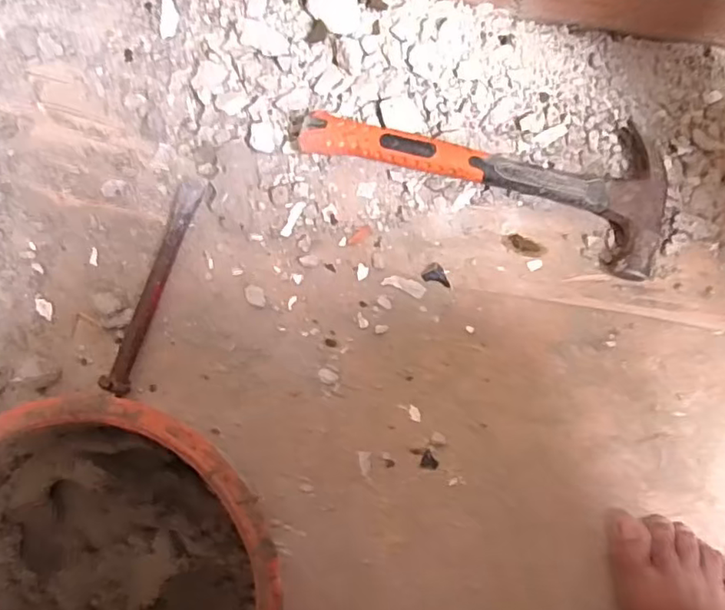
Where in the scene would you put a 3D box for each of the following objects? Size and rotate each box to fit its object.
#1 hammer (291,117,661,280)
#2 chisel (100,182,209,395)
[{"bbox_3d":[0.114,-0.134,0.520,0.306,0.039,0.123,23,85,8],"label":"hammer"},{"bbox_3d":[-0.189,-0.020,0.541,0.024,0.025,0.203,17,84,8],"label":"chisel"}]

